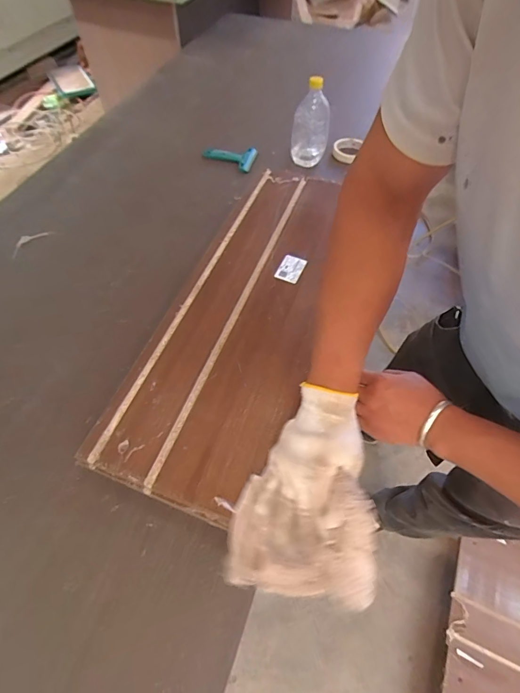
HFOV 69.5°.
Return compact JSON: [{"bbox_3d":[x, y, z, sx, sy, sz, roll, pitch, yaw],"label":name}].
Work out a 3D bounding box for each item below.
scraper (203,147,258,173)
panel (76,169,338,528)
[{"bbox_3d":[-0.080,-0.519,1.015,0.131,0.023,0.099,13,58,7],"label":"scraper"},{"bbox_3d":[-0.009,-0.078,0.634,0.232,0.017,0.669,19,59,11],"label":"panel"}]

